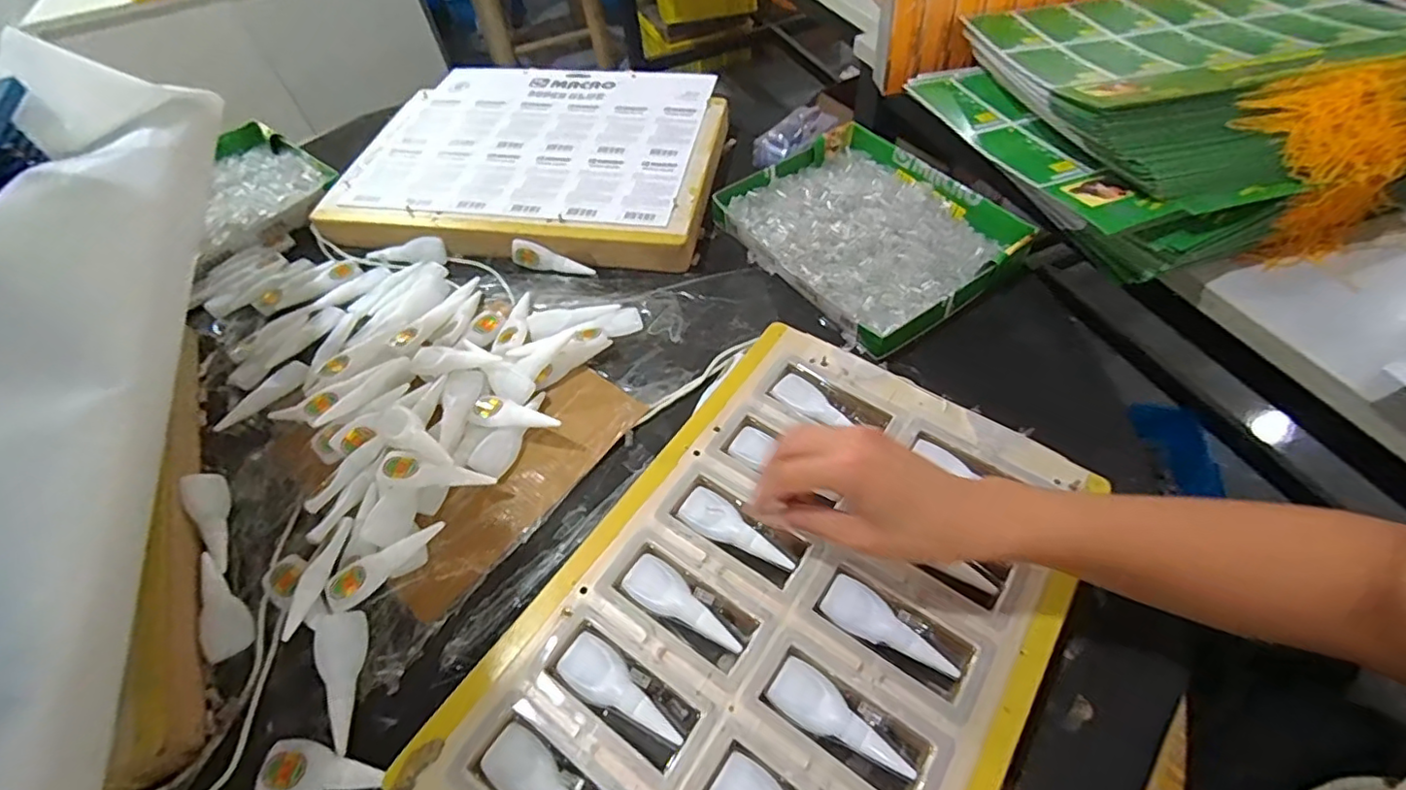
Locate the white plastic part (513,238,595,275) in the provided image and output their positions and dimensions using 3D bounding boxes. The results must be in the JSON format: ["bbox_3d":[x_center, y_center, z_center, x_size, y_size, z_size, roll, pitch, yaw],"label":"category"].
[{"bbox_3d":[-0.154,-0.137,0.616,0.085,0.024,0.013,17,55,-3],"label":"white plastic part"}]

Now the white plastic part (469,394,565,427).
[{"bbox_3d":[-0.155,0.016,0.482,0.089,0.014,0.029,9,54,29],"label":"white plastic part"}]

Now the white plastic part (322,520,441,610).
[{"bbox_3d":[-0.225,0.121,0.430,0.084,0.020,0.024,-35,58,-19],"label":"white plastic part"}]

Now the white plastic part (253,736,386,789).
[{"bbox_3d":[-0.232,0.228,0.363,0.079,0.005,0.030,2,54,7],"label":"white plastic part"}]

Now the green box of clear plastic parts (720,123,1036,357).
[{"bbox_3d":[0.165,-0.175,0.612,0.210,0.035,0.257,-31,57,-17],"label":"green box of clear plastic parts"}]

